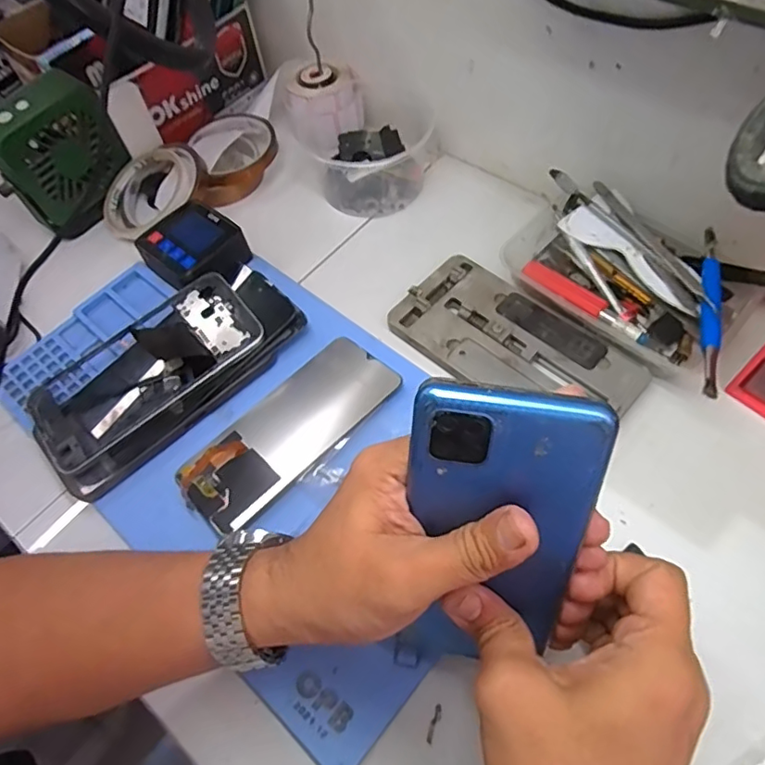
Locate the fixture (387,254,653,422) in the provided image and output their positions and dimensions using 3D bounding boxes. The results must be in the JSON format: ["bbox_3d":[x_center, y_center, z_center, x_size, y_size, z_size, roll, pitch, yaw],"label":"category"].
[{"bbox_3d":[0.096,-0.026,0.411,0.176,0.018,0.090,37,69,23],"label":"fixture"}]

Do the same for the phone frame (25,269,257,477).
[{"bbox_3d":[-0.172,-0.011,0.404,0.167,0.013,0.082,-36,65,-10],"label":"phone frame"}]

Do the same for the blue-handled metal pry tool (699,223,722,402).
[{"bbox_3d":[0.222,-0.051,0.377,0.012,0.011,0.136,11,61,12],"label":"blue-handled metal pry tool"}]

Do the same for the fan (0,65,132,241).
[{"bbox_3d":[-0.278,-0.195,0.483,0.034,0.114,0.100,37,70,23],"label":"fan"}]

